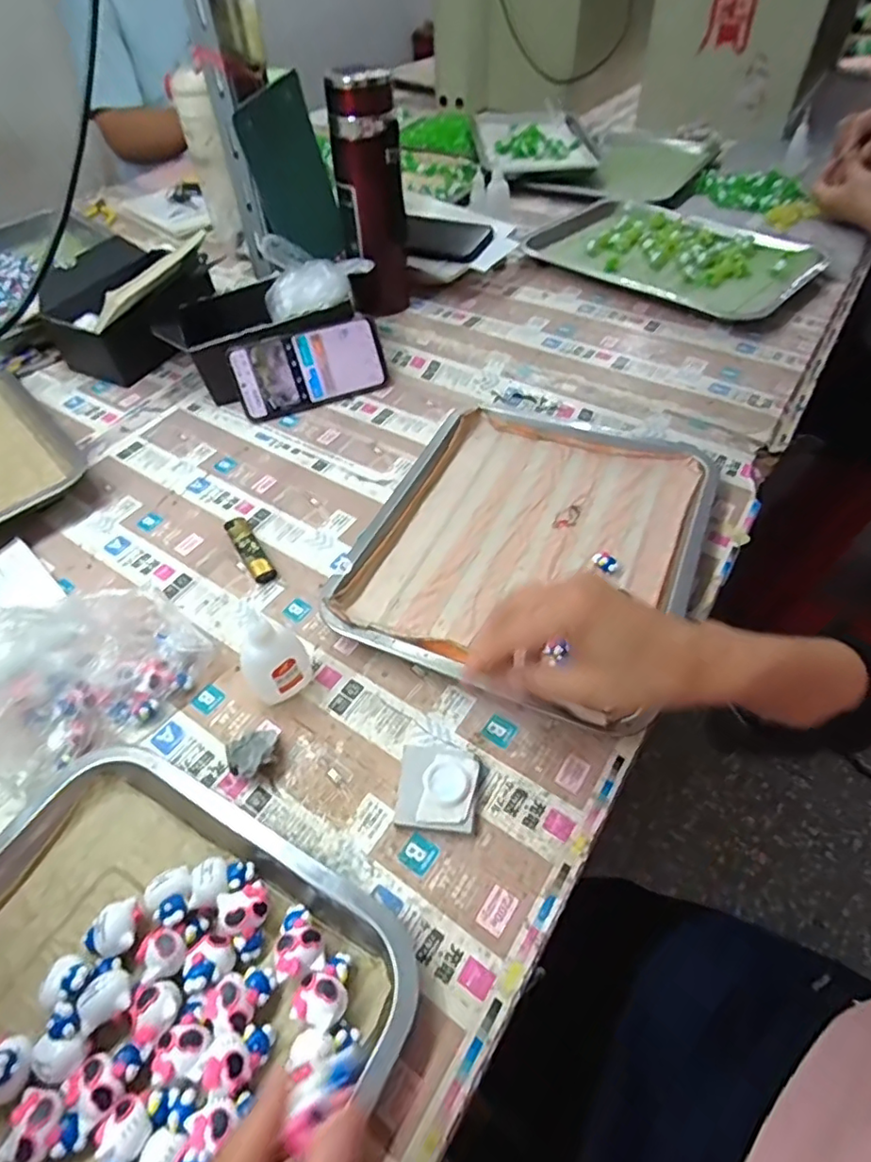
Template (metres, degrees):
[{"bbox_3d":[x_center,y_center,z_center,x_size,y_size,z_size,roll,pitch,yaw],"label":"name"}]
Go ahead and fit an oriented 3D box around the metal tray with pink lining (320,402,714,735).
[{"bbox_3d":[0.079,-0.039,0.498,0.263,0.028,0.297,20,56,16],"label":"metal tray with pink lining"}]

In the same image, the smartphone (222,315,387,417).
[{"bbox_3d":[-0.139,-0.236,0.642,0.161,0.078,0.009,-20,21,-12],"label":"smartphone"}]

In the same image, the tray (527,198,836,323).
[{"bbox_3d":[0.300,-0.422,0.754,0.321,0.033,0.208,37,62,27],"label":"tray"}]

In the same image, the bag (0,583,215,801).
[{"bbox_3d":[-0.246,0.051,0.399,0.147,0.091,0.105,-35,60,-22],"label":"bag"}]

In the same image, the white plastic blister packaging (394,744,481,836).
[{"bbox_3d":[0.002,0.130,0.371,0.050,0.013,0.056,6,53,6],"label":"white plastic blister packaging"}]

